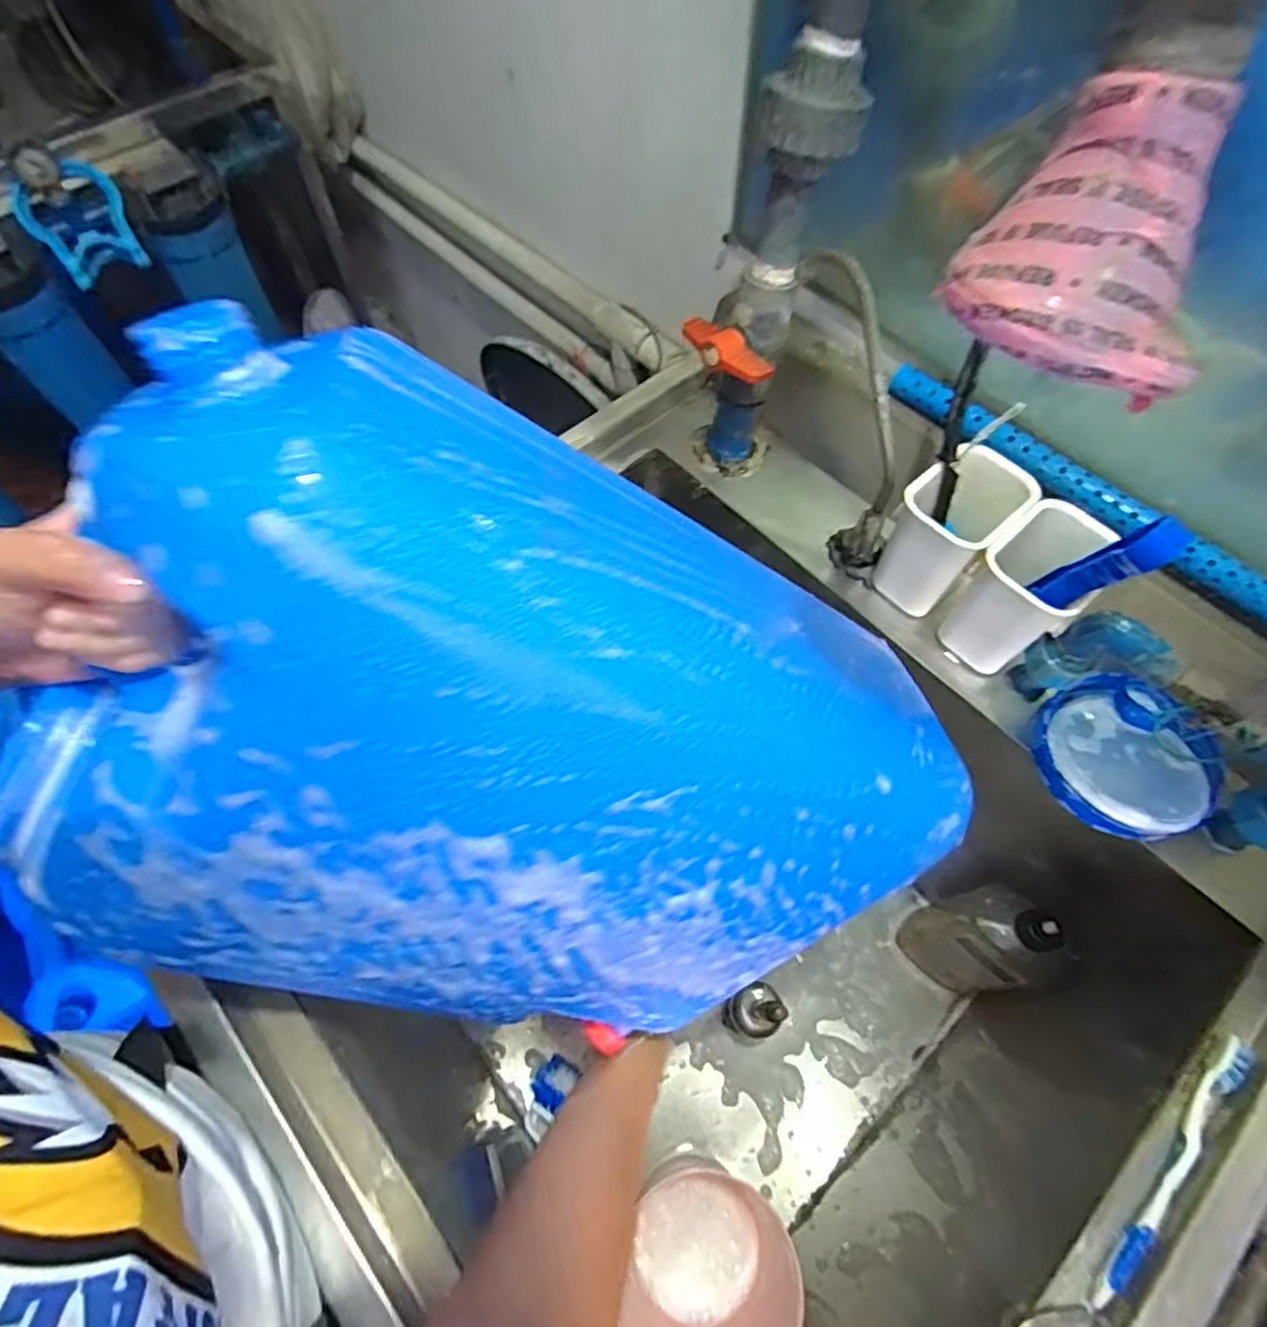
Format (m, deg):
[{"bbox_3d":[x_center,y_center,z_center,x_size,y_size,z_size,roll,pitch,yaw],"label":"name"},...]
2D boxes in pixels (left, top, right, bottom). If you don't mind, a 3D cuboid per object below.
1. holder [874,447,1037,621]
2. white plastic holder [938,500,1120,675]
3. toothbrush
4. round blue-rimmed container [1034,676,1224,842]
[{"bbox_3d":[0.243,-0.099,0.538,0.086,0.110,0.072,-38,70,-17],"label":"holder"},{"bbox_3d":[0.292,-0.054,0.514,0.071,0.103,0.084,38,69,17],"label":"white plastic holder"},{"bbox_3d":[0.319,0.295,0.398,0.178,0.011,0.015,-40,70,-18],"label":"toothbrush"},{"bbox_3d":[0.359,0.068,0.499,0.108,0.039,0.119,-25,66,-12],"label":"round blue-rimmed container"}]

